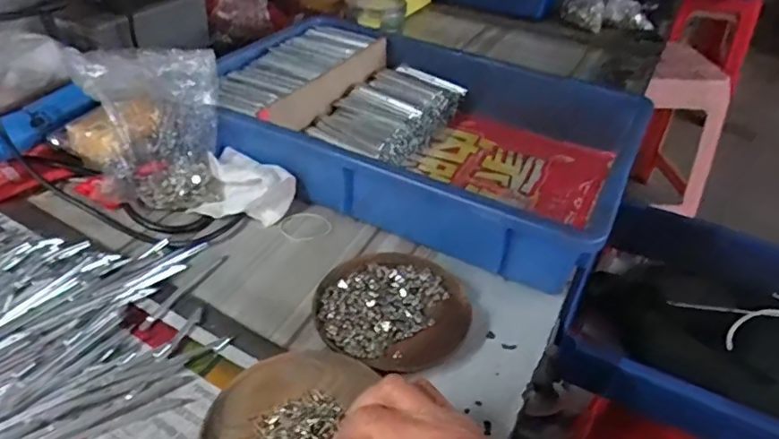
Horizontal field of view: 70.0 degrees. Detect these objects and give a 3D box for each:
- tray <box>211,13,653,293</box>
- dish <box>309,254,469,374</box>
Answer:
[{"bbox_3d":[0.030,-0.105,0.599,0.438,0.074,0.310,24,41,22],"label":"tray"},{"bbox_3d":[0.001,0.067,0.425,0.112,0.015,0.113,3,38,-3],"label":"dish"}]

